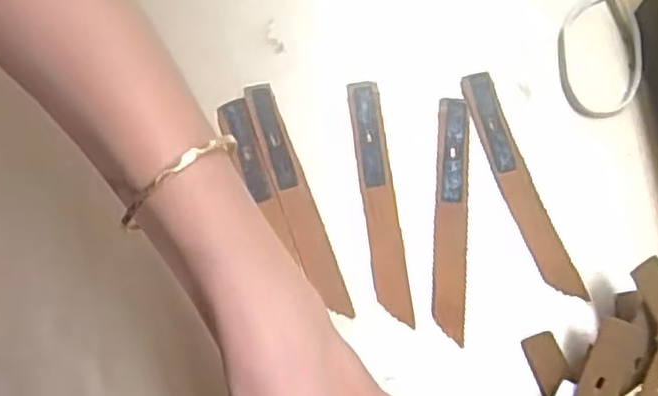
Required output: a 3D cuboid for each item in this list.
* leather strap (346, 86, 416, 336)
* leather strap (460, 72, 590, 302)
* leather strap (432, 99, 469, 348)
[{"bbox_3d":[0.025,0.001,0.351,0.017,0.005,0.124,-8,77,-2],"label":"leather strap"},{"bbox_3d":[0.097,-0.006,0.353,0.019,0.004,0.123,-21,80,-6],"label":"leather strap"},{"bbox_3d":[0.061,0.009,0.349,0.015,0.004,0.121,4,77,1],"label":"leather strap"}]

